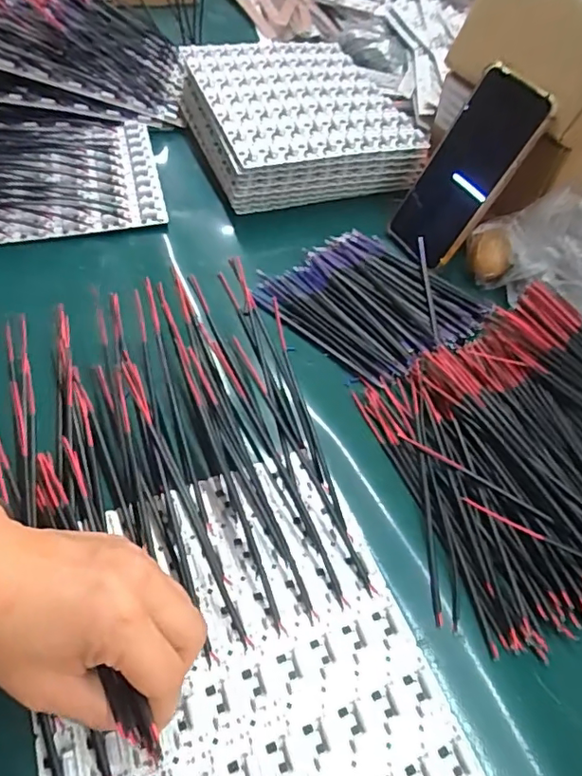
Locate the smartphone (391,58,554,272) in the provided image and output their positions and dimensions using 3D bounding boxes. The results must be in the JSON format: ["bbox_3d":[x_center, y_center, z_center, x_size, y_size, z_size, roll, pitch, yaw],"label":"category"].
[{"bbox_3d":[0.155,-0.194,0.485,0.016,0.160,0.085,1,44,-42],"label":"smartphone"}]

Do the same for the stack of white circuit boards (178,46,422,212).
[{"bbox_3d":[0.003,-0.296,0.595,0.203,0.067,0.235,-13,54,-15],"label":"stack of white circuit boards"}]

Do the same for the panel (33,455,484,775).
[{"bbox_3d":[-0.027,0.158,0.278,0.195,0.009,0.240,-16,55,-17],"label":"panel"}]

